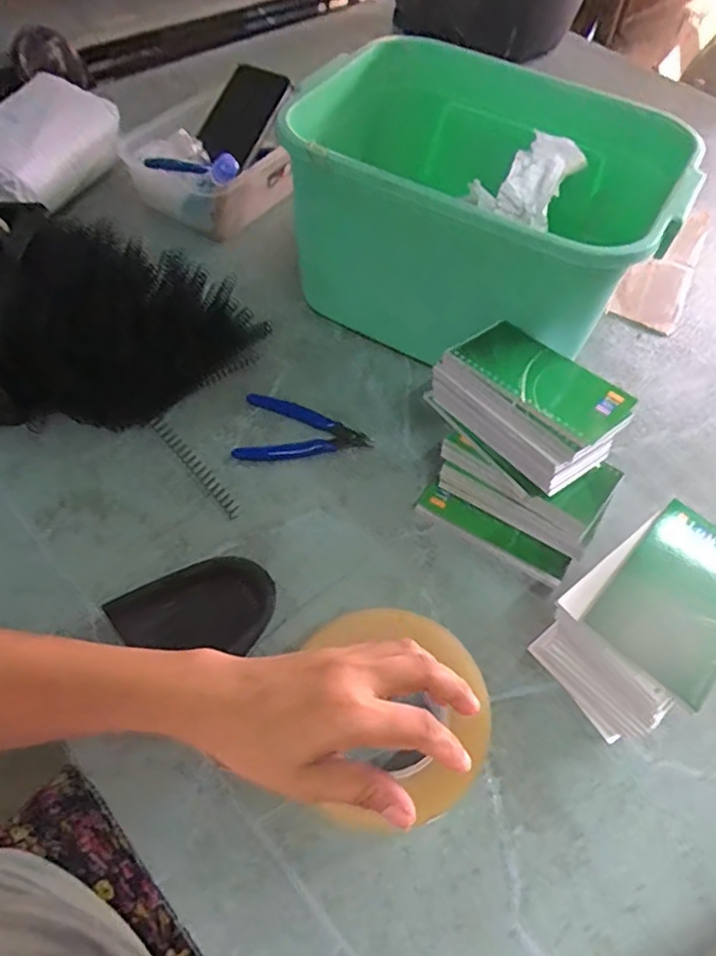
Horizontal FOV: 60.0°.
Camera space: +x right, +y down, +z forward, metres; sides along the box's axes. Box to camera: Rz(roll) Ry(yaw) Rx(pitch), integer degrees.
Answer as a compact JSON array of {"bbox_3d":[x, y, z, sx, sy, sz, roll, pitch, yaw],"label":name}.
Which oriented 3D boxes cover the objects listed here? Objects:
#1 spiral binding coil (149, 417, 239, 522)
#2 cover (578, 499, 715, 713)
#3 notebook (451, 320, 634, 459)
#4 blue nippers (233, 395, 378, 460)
[{"bbox_3d":[-0.146,-0.012,0.553,0.015,0.011,0.140,-34,64,-24],"label":"spiral binding coil"},{"bbox_3d":[0.214,0.075,0.407,0.078,0.009,0.131,40,63,20],"label":"cover"},{"bbox_3d":[0.142,-0.077,0.481,0.074,0.016,0.133,-38,67,-25],"label":"notebook"},{"bbox_3d":[-0.048,-0.043,0.573,0.119,0.008,0.070,6,55,0],"label":"blue nippers"}]

